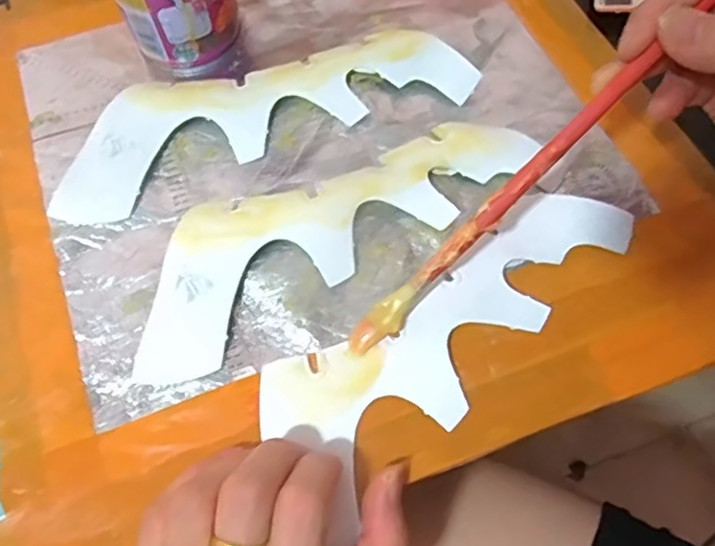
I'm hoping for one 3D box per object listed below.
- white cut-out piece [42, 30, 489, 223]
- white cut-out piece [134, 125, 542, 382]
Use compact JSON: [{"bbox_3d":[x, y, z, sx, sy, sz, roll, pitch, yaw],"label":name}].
[{"bbox_3d":[-0.052,-0.092,0.342,0.226,0.009,0.069,-21,71,-9],"label":"white cut-out piece"},{"bbox_3d":[-0.014,-0.029,0.311,0.216,0.011,0.068,-32,67,-14],"label":"white cut-out piece"}]

